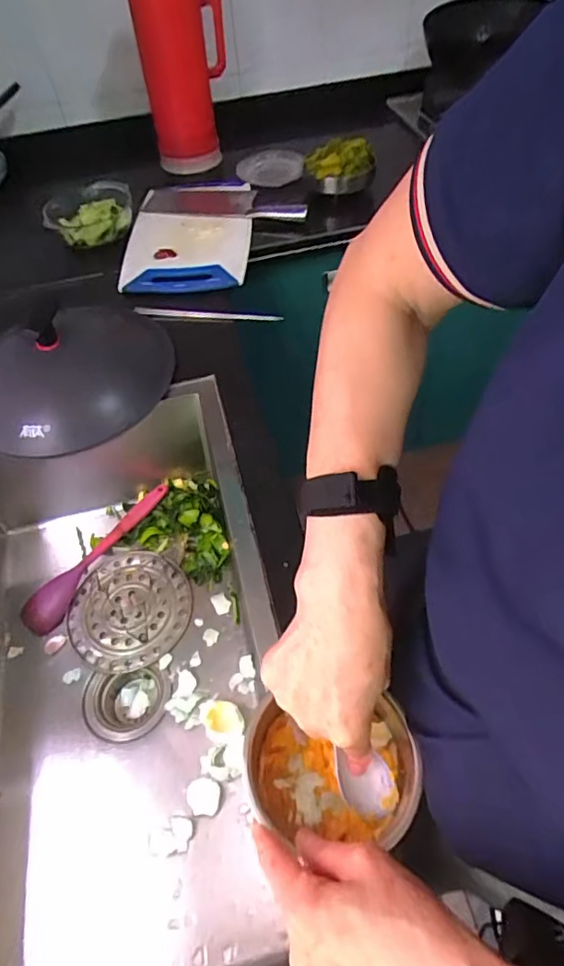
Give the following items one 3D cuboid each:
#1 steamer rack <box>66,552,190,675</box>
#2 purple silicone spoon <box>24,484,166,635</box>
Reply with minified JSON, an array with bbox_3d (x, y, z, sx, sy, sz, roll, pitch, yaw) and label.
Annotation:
[{"bbox_3d":[-0.211,0.169,0.714,0.163,0.015,0.165,-2,53,3],"label":"steamer rack"},{"bbox_3d":[-0.270,0.098,0.752,0.056,0.037,0.263,27,60,22],"label":"purple silicone spoon"}]

